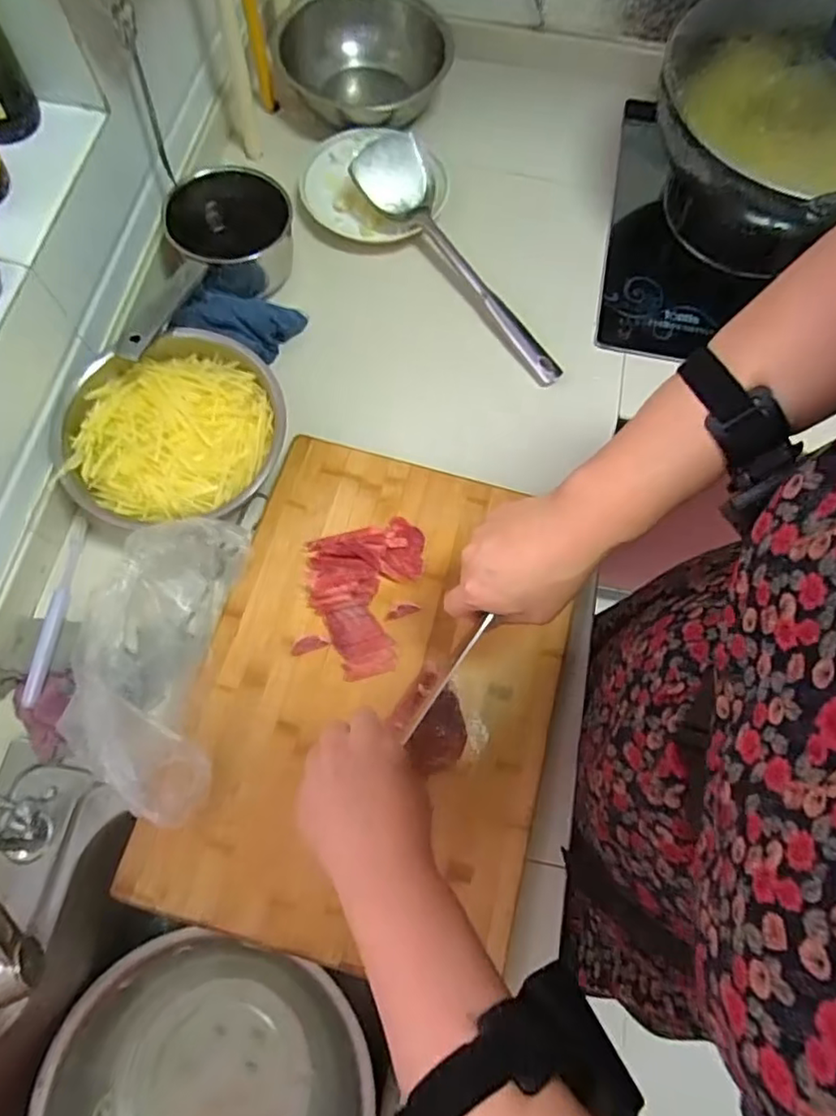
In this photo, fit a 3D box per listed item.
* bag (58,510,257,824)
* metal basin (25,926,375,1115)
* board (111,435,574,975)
[{"bbox_3d":[-0.226,0.090,0.540,0.116,0.111,0.242,6,71,0],"label":"bag"},{"bbox_3d":[-0.205,0.550,0.611,0.305,0.094,0.283,1,71,-2],"label":"metal basin"},{"bbox_3d":[-0.036,0.110,0.564,0.314,0.034,0.442,15,71,3],"label":"board"}]

